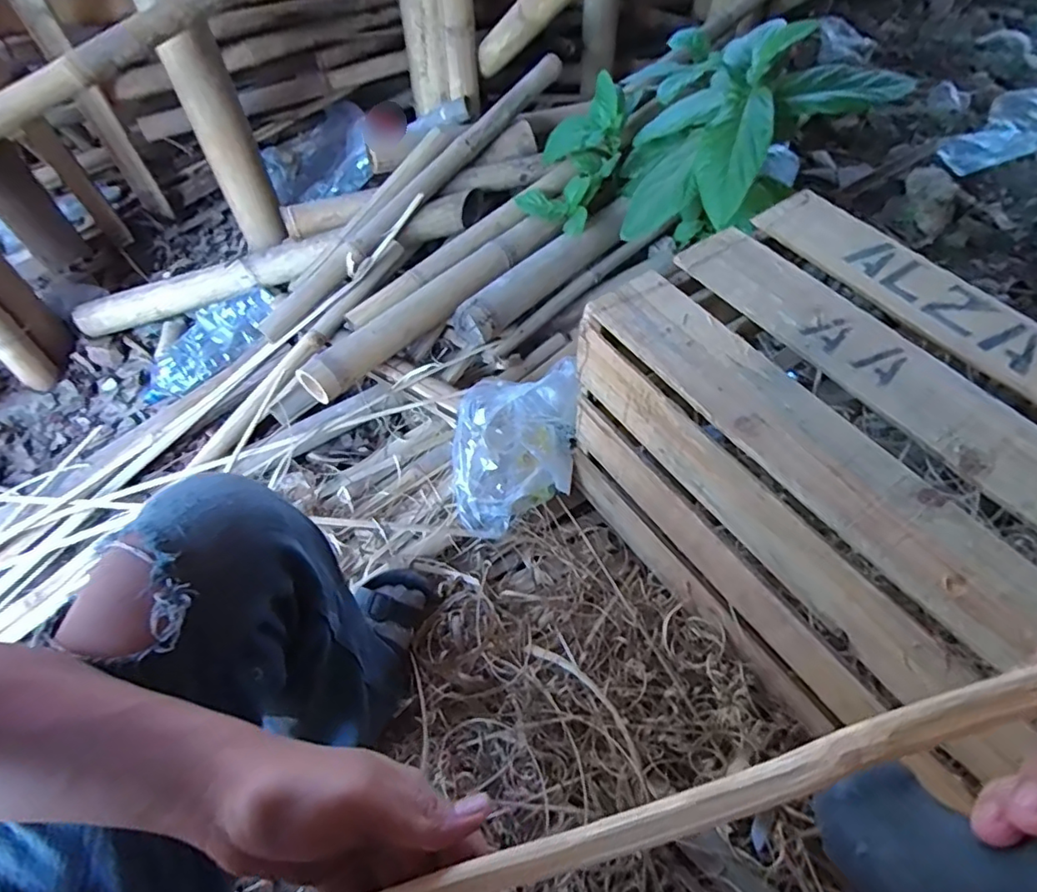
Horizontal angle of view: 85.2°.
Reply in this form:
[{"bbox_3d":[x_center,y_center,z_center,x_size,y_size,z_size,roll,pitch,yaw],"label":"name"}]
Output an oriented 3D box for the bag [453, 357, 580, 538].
[{"bbox_3d":[-0.008,-0.003,0.838,0.187,0.178,0.235,-3,55,0],"label":"bag"}]

